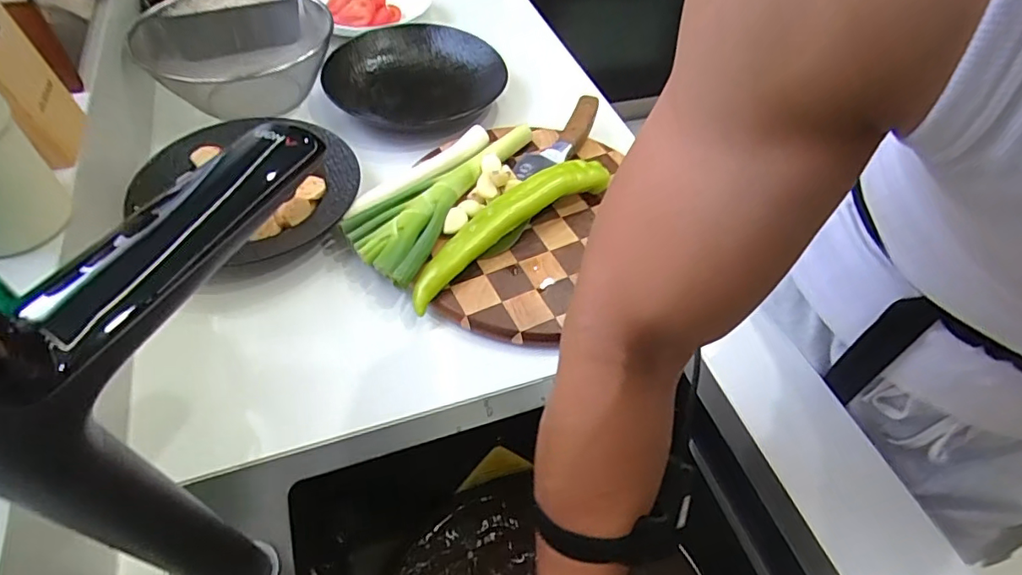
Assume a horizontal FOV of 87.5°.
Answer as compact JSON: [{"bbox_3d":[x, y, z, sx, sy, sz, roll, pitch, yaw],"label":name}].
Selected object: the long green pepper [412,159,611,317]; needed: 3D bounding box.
[{"bbox_3d":[-0.003,-0.071,0.556,0.259,0.039,0.046,-34,61,-27],"label":"long green pepper"}]

